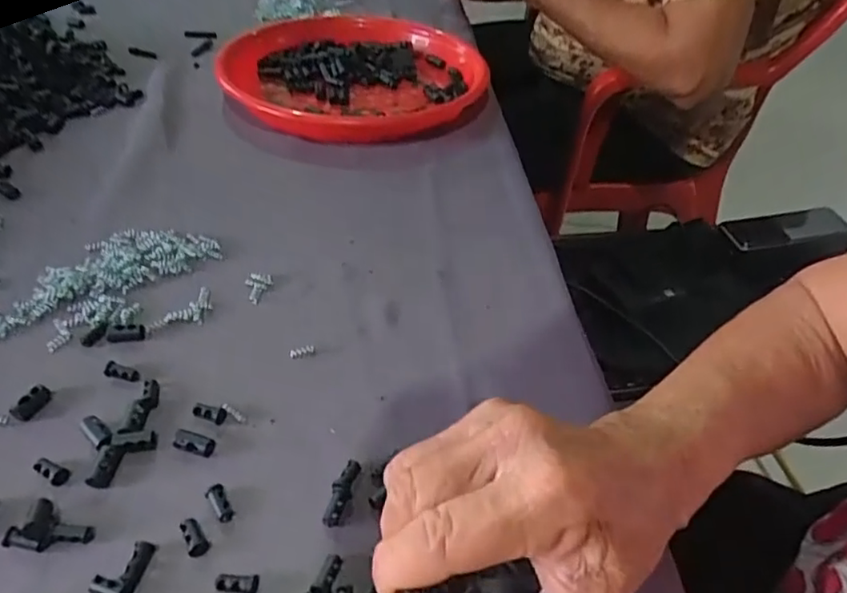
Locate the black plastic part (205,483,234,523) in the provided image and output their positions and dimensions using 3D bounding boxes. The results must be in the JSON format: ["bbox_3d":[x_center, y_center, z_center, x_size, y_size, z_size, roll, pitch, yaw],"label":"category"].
[{"bbox_3d":[-0.091,0.092,0.276,0.008,0.006,0.019,-20,47,-26],"label":"black plastic part"}]

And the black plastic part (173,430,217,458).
[{"bbox_3d":[-0.111,0.070,0.298,0.020,0.006,0.009,14,42,10],"label":"black plastic part"}]

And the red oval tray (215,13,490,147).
[{"bbox_3d":[-0.064,-0.210,0.592,0.245,0.046,0.224,-7,43,-14],"label":"red oval tray"}]

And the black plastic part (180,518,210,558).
[{"bbox_3d":[-0.098,0.102,0.265,0.009,0.006,0.016,-24,49,-29],"label":"black plastic part"}]

